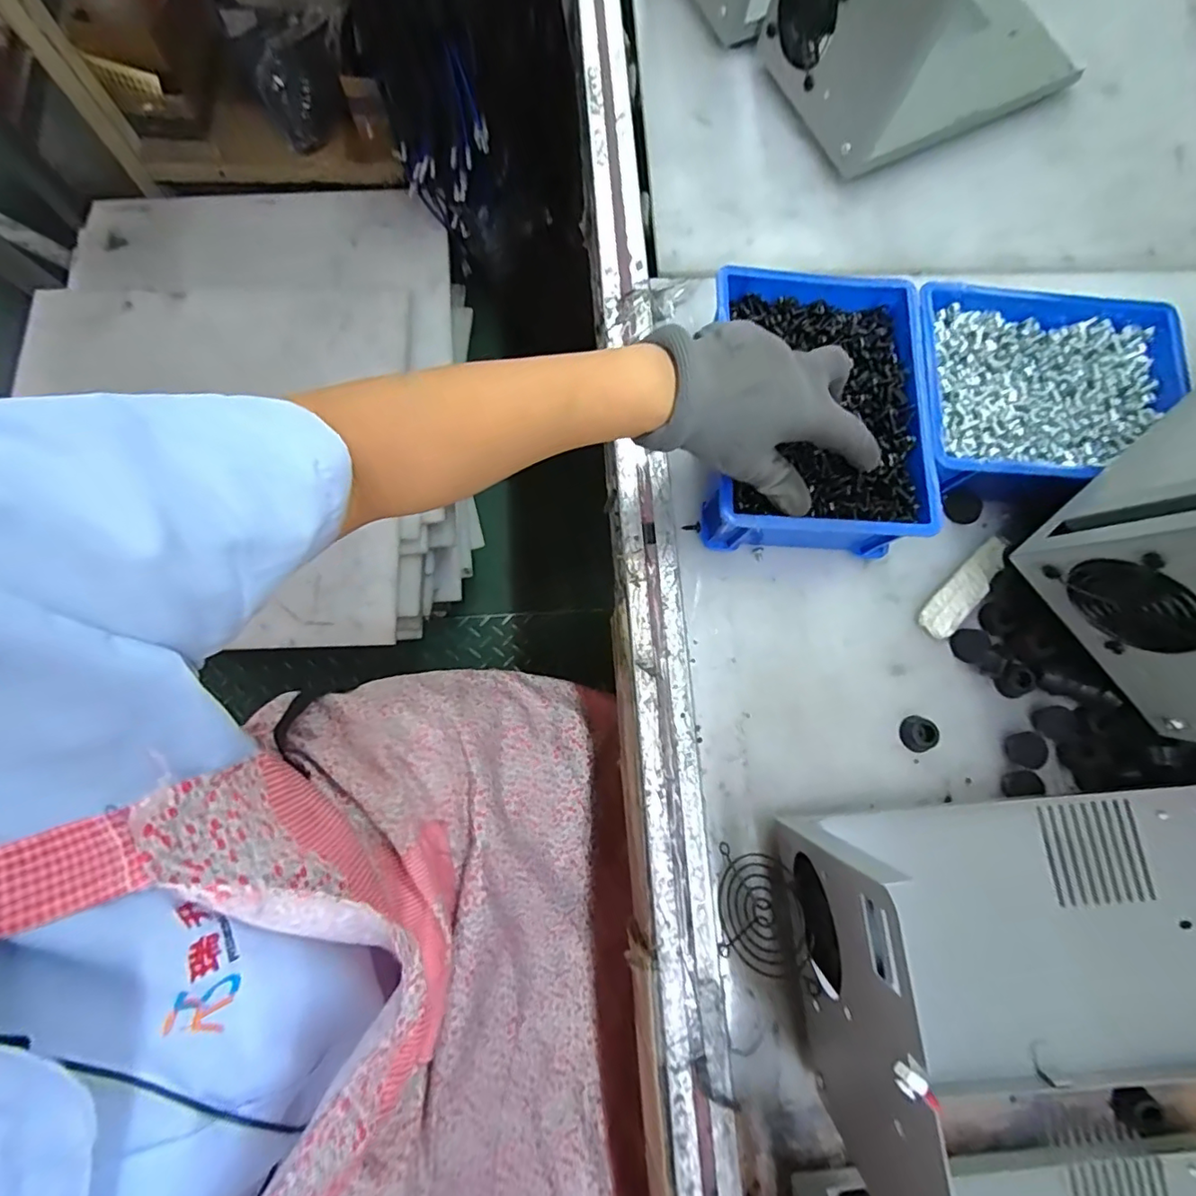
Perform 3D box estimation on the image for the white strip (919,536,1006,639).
[{"bbox_3d":[0.277,-0.008,0.416,0.096,0.008,0.027,-42,83,-11],"label":"white strip"}]

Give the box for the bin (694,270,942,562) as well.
[{"bbox_3d":[0.154,-0.131,0.406,0.143,0.065,0.191,3,77,-1],"label":"bin"}]

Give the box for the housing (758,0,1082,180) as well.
[{"bbox_3d":[0.292,-0.497,0.440,0.263,0.170,0.167,-32,81,-9],"label":"housing"}]

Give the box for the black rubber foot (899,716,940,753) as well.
[{"bbox_3d":[0.224,0.095,0.388,0.019,0.015,0.024,8,77,-1],"label":"black rubber foot"}]

